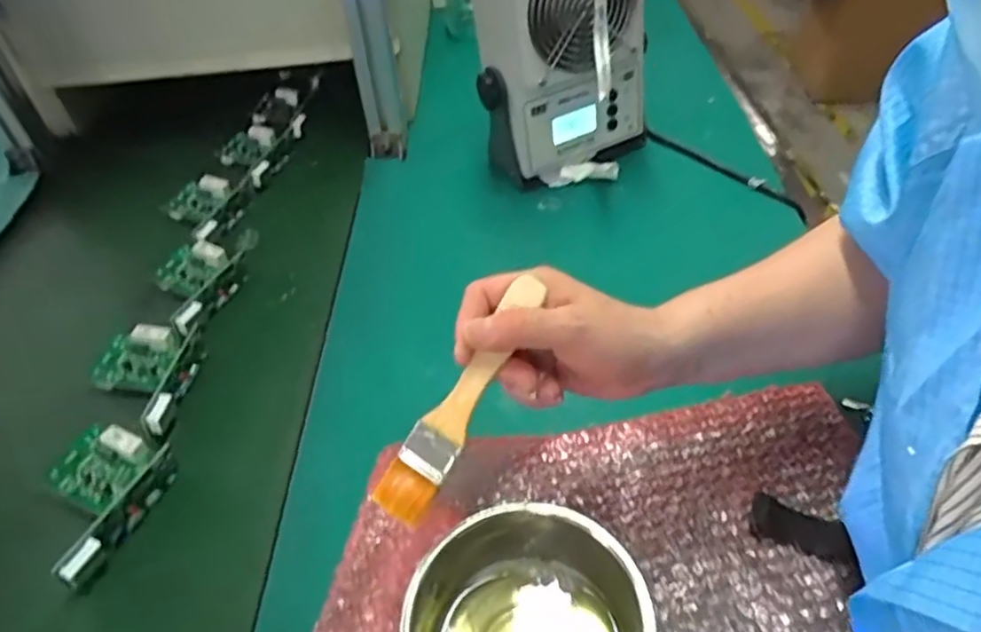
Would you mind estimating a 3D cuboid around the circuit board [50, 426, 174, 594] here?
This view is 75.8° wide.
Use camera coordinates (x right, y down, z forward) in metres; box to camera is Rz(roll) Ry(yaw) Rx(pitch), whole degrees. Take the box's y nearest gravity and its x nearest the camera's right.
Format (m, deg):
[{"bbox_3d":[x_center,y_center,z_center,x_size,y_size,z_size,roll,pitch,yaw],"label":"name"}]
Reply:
[{"bbox_3d":[-0.287,0.132,0.453,0.091,0.034,0.109,11,48,15],"label":"circuit board"}]

